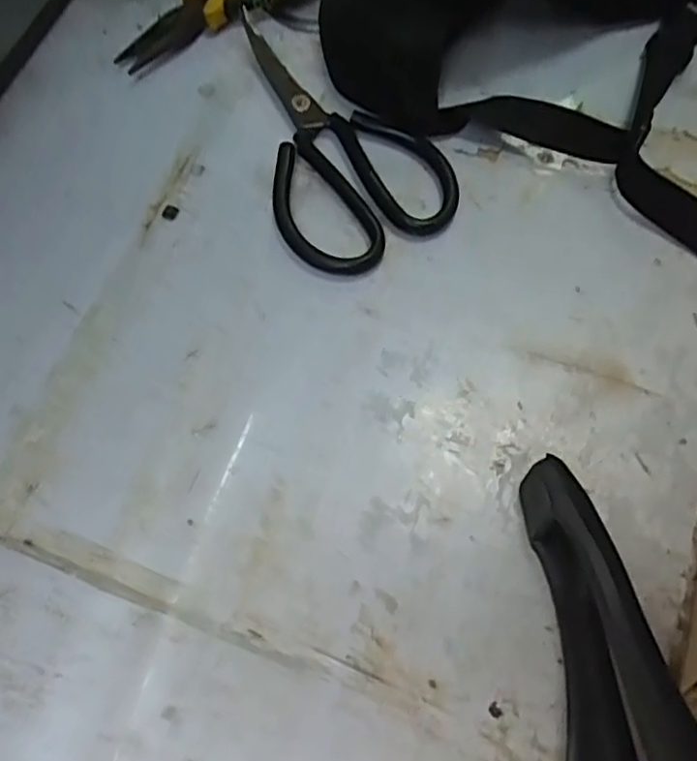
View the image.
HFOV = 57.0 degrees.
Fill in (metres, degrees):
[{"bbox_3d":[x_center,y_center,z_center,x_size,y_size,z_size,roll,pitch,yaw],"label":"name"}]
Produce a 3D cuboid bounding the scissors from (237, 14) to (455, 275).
[{"bbox_3d":[-0.012,-0.153,0.390,0.104,0.012,0.194,-23,70,-8],"label":"scissors"}]

